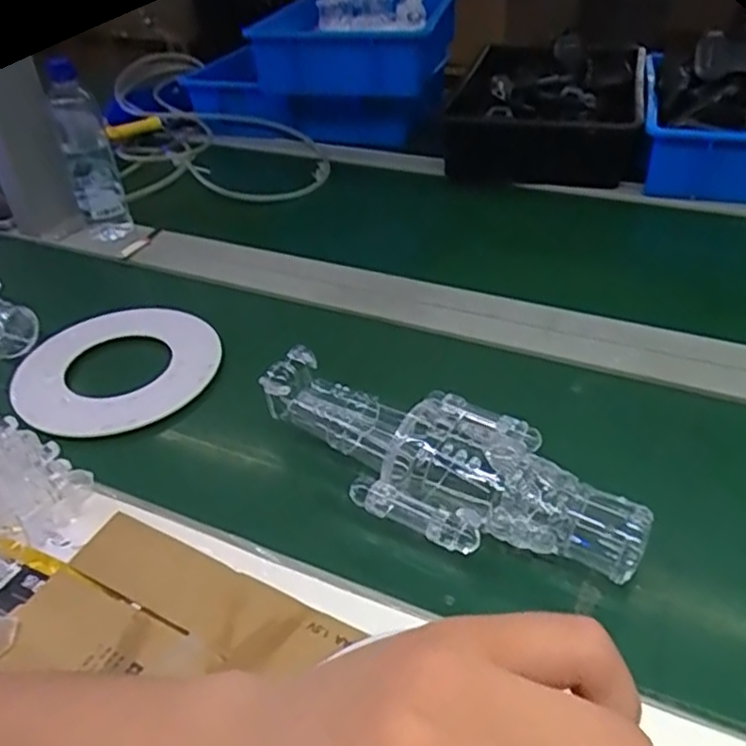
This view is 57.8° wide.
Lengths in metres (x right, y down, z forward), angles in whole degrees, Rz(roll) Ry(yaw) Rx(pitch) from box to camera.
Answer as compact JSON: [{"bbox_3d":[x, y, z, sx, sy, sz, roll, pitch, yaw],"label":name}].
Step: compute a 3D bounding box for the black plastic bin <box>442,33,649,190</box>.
[{"bbox_3d":[0.275,-0.403,1.055,0.271,0.106,0.394,7,38,16],"label":"black plastic bin"}]

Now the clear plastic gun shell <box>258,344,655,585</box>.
[{"bbox_3d":[0.052,0.060,0.500,0.295,0.051,0.127,22,46,28],"label":"clear plastic gun shell"}]

